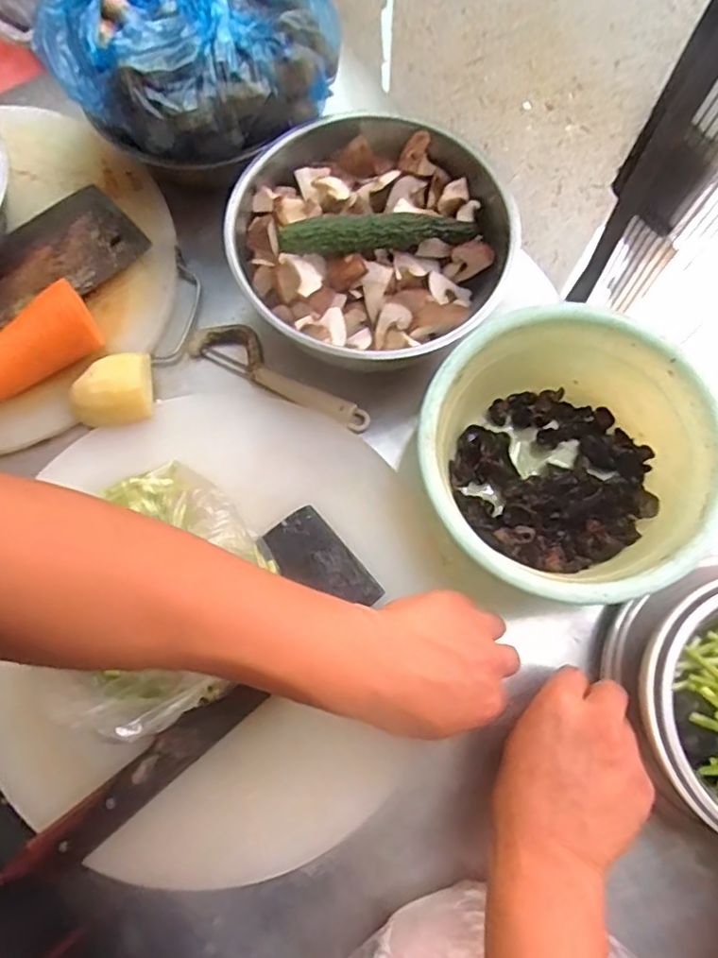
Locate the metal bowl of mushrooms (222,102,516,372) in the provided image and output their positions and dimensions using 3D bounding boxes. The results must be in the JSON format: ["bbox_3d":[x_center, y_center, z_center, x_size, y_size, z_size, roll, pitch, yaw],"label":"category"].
[{"bbox_3d":[0.013,-0.201,0.507,0.223,0.099,0.236,0,75,0],"label":"metal bowl of mushrooms"}]

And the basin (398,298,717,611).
[{"bbox_3d":[0.154,-0.016,0.465,0.208,0.086,0.205,0,75,0],"label":"basin"}]

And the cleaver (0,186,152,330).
[{"bbox_3d":[-0.339,-0.151,0.522,0.310,0.024,0.111,-42,79,-10],"label":"cleaver"}]

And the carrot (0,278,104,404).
[{"bbox_3d":[-0.293,-0.098,0.494,0.157,0.043,0.049,-34,78,-8],"label":"carrot"}]

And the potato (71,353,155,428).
[{"bbox_3d":[-0.212,-0.078,0.507,0.068,0.037,0.061,-3,75,-1],"label":"potato"}]

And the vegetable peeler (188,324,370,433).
[{"bbox_3d":[-0.068,-0.095,0.524,0.175,0.010,0.041,26,77,7],"label":"vegetable peeler"}]

